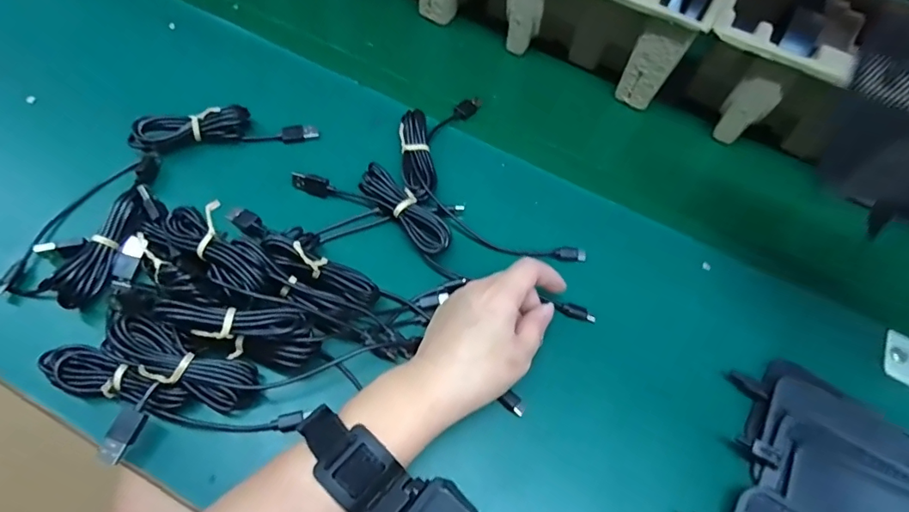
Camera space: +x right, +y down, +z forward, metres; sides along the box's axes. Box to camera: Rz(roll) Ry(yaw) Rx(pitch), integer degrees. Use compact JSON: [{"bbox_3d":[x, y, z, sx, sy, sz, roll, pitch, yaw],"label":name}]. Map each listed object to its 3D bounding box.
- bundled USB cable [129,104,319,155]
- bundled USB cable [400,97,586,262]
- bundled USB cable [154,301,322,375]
[{"bbox_3d":[-0.190,-0.109,0.412,0.138,0.028,0.028,-11,61,-11],"label":"bundled USB cable"},{"bbox_3d":[0.016,-0.066,0.413,0.106,0.021,0.191,-20,62,-15],"label":"bundled USB cable"},{"bbox_3d":[-0.133,0.045,0.310,0.092,0.039,0.029,19,57,-18],"label":"bundled USB cable"}]

